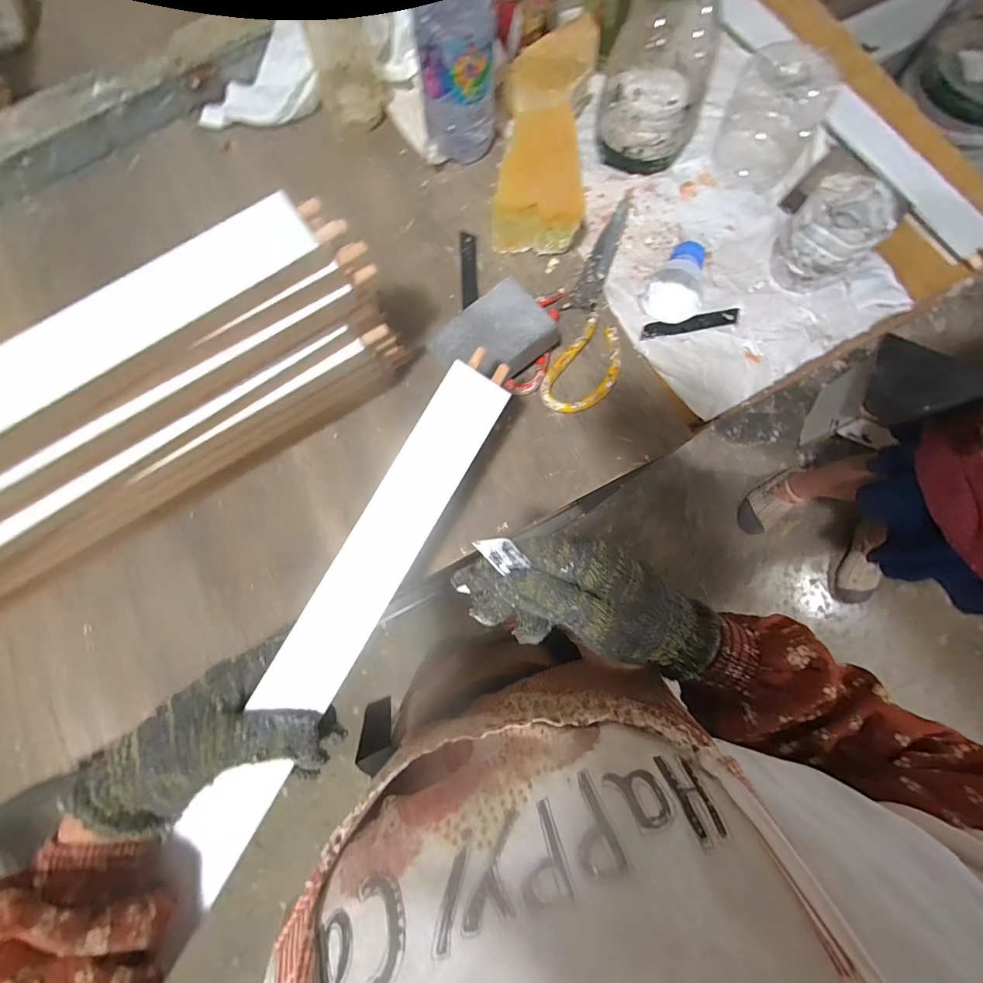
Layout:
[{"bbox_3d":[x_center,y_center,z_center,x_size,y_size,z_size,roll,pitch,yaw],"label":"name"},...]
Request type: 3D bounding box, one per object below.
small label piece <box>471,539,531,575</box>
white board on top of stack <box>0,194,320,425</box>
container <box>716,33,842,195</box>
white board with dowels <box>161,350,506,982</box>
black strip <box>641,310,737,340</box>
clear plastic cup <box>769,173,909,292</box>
[{"bbox_3d":[0.006,0.035,0.245,0.017,0.034,0.004,-32,37,11],"label":"small label piece"},{"bbox_3d":[-0.302,-0.036,0.232,0.452,0.019,0.051,-32,80,-6],"label":"white board on top of stack"},{"bbox_3d":[0.271,-0.365,0.423,0.062,0.084,0.083,-44,81,-8],"label":"container"},{"bbox_3d":[-0.094,0.073,0.291,0.045,0.009,0.373,31,85,-11],"label":"white board with dowels"},{"bbox_3d":[0.196,-0.166,0.428,0.096,0.011,0.015,-9,78,-2],"label":"black strip"},{"bbox_3d":[0.311,-0.235,0.400,0.071,0.076,0.070,0,78,0],"label":"clear plastic cup"}]

